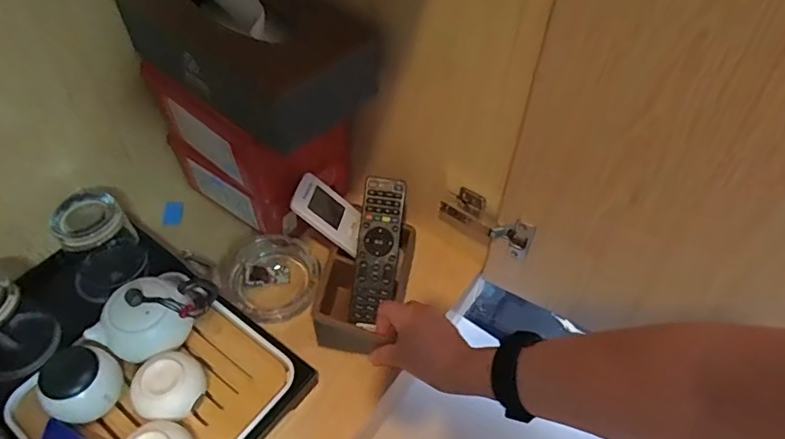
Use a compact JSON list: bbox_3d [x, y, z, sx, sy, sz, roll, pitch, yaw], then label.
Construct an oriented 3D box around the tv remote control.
[{"bbox_3d":[-0.016,0.032,0.574,0.046,0.013,0.154,9,85,5],"label":"tv remote control"}]

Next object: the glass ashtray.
[{"bbox_3d":[-0.138,0.066,0.626,0.104,0.032,0.104,1,51,-1],"label":"glass ashtray"}]

